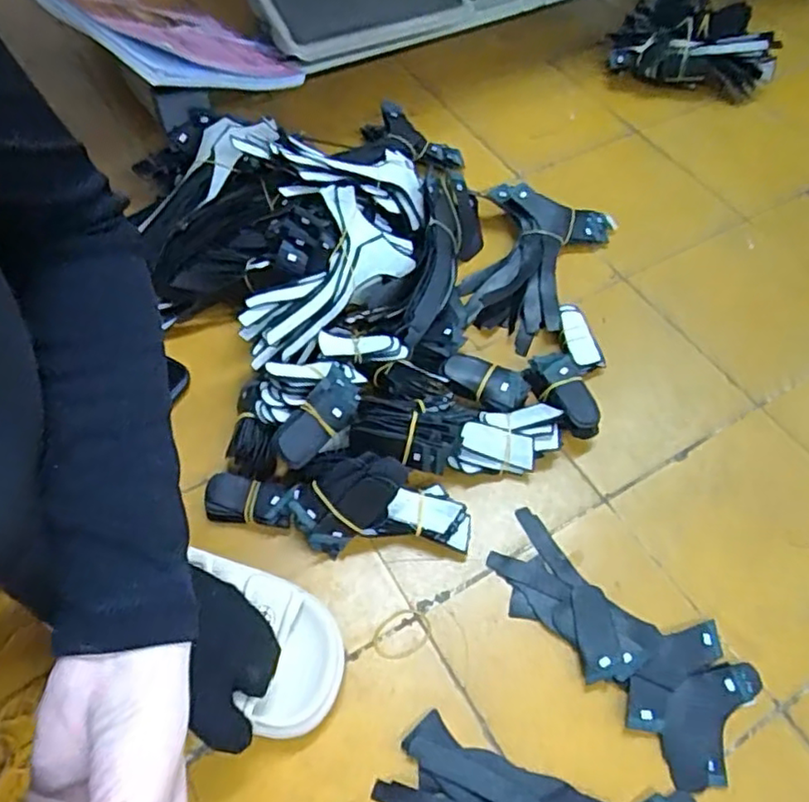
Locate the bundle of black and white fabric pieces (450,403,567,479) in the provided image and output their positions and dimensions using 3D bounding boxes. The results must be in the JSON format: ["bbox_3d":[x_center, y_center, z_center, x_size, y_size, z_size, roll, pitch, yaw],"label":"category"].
[{"bbox_3d":[0.093,0.035,0.607,0.108,0.034,0.063,-7,57,-7],"label":"bundle of black and white fabric pieces"}]

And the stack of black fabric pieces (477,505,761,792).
[{"bbox_3d":[0.169,0.183,0.527,0.219,0.010,0.108,38,63,21],"label":"stack of black fabric pieces"}]

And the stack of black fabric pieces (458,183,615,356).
[{"bbox_3d":[0.144,-0.151,0.731,0.144,0.056,0.208,16,57,9],"label":"stack of black fabric pieces"}]

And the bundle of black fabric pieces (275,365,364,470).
[{"bbox_3d":[-0.075,0.014,0.581,0.041,0.030,0.097,33,73,18],"label":"bundle of black fabric pieces"}]

